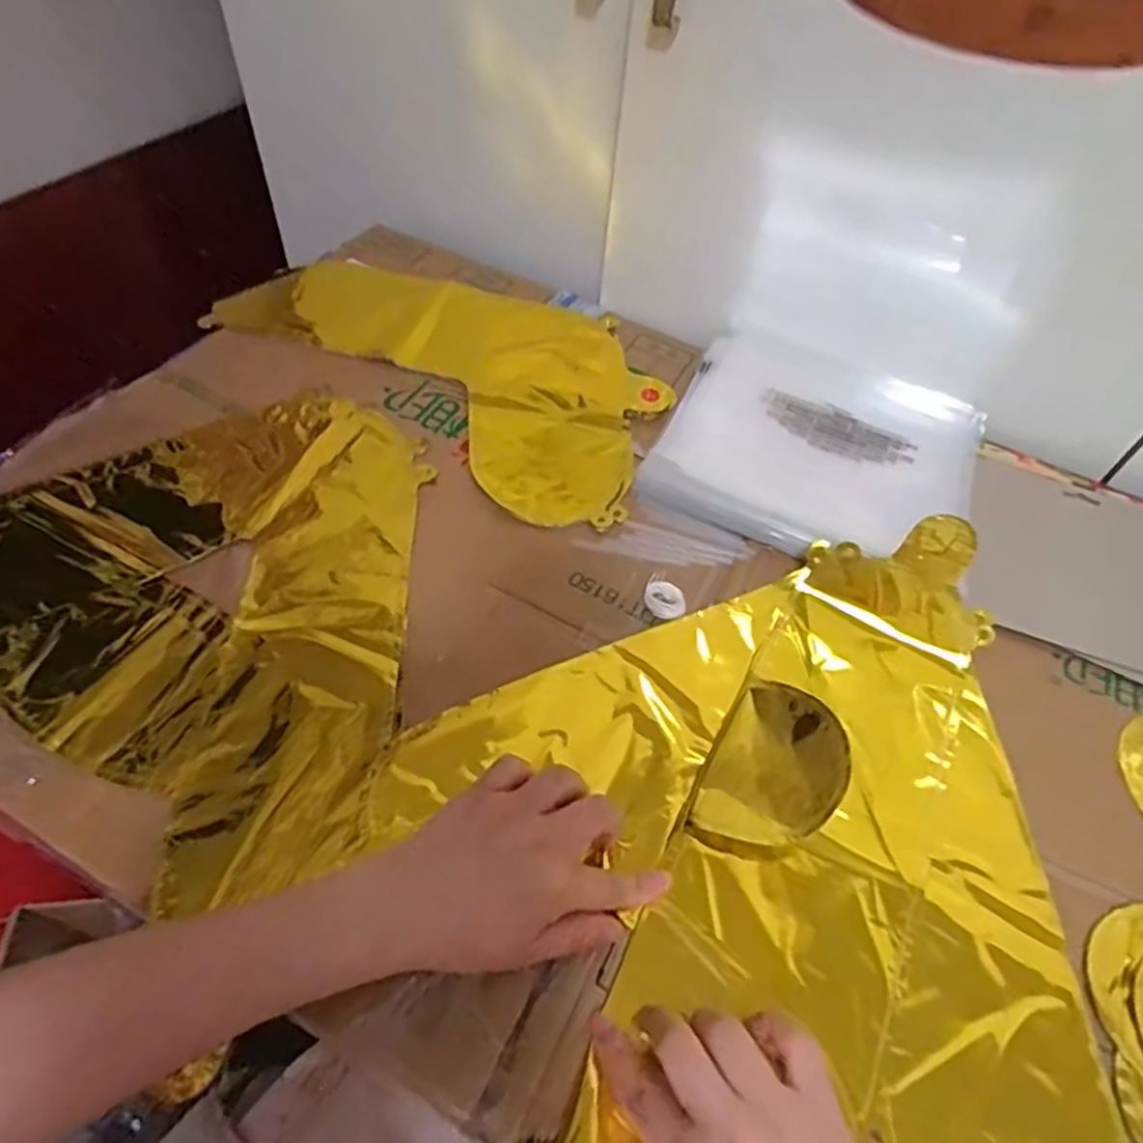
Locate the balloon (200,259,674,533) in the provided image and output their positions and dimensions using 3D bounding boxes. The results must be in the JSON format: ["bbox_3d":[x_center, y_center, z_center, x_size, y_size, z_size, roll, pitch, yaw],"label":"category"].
[{"bbox_3d":[-0.100,-0.185,0.605,0.391,0.013,0.218,29,57,15],"label":"balloon"}]

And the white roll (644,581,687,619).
[{"bbox_3d":[0.062,0.019,0.479,0.027,0.009,0.025,2,54,-3],"label":"white roll"}]

